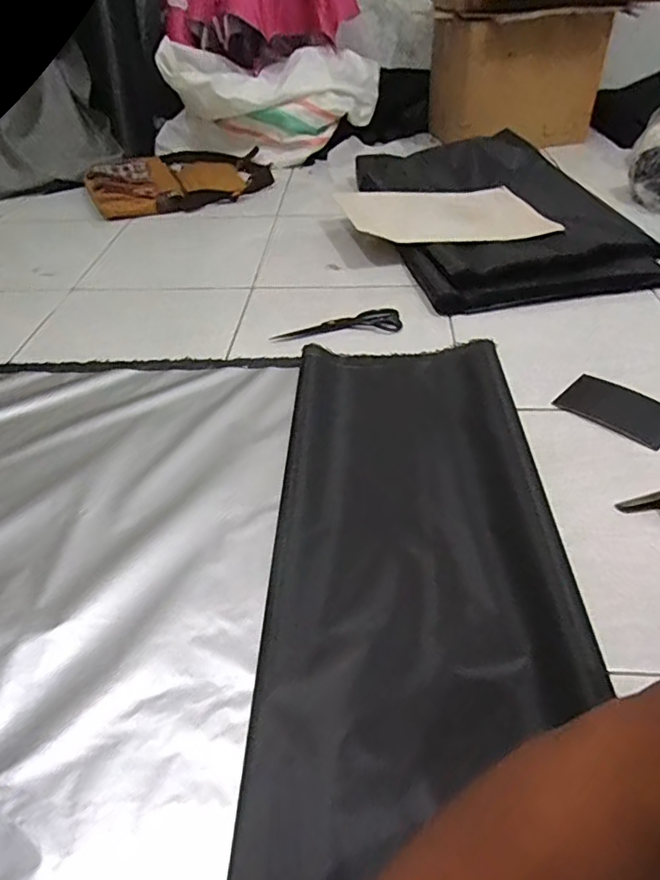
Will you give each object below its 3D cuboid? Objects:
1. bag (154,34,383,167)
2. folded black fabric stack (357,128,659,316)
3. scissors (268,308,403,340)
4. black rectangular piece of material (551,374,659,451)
[{"bbox_3d":[-0.192,-1.042,1.678,0.718,0.280,0.222,-8,43,-4],"label":"bag"},{"bbox_3d":[0.403,-0.576,1.311,0.546,0.078,0.796,-9,44,-6],"label":"folded black fabric stack"},{"bbox_3d":[0.016,-0.212,1.007,0.240,0.010,0.067,-9,44,-6],"label":"scissors"},{"bbox_3d":[0.439,-0.049,0.820,0.156,0.011,0.113,33,55,31],"label":"black rectangular piece of material"}]

